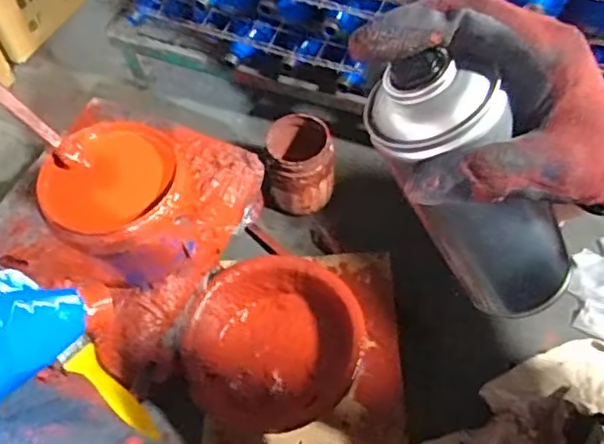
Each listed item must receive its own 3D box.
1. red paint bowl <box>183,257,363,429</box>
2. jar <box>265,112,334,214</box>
[{"bbox_3d":[-0.034,0.156,0.812,0.212,0.094,0.196,-1,58,2],"label":"red paint bowl"},{"bbox_3d":[0.000,-0.082,0.947,0.097,0.119,0.101,-1,58,2],"label":"jar"}]

